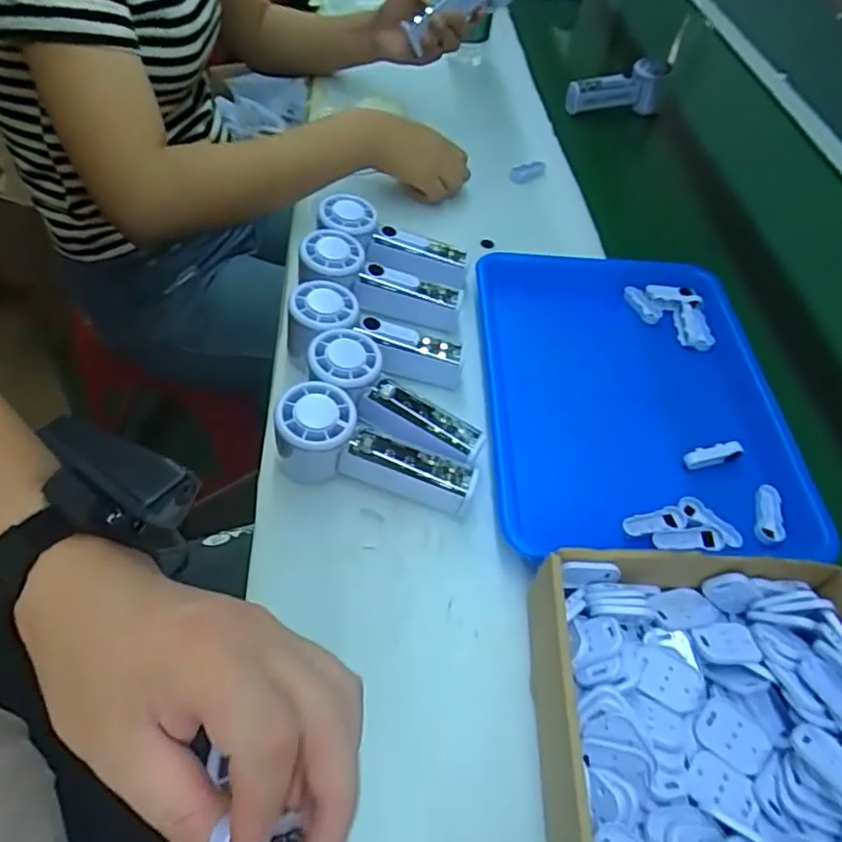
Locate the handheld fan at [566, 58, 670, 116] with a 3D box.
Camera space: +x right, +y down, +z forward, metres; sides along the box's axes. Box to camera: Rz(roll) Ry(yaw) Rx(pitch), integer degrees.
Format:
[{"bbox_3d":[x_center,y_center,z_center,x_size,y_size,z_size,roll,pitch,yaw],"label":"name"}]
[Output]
[{"bbox_3d":[0.312,-0.517,0.933,0.164,0.077,0.044,-6,53,-10],"label":"handheld fan"}]

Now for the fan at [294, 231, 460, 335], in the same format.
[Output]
[{"bbox_3d":[-0.038,-0.128,0.560,0.152,0.034,0.063,22,51,-14],"label":"fan"}]

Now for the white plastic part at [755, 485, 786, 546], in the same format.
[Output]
[{"bbox_3d":[0.278,0.074,0.481,0.021,0.008,0.051,-2,56,18],"label":"white plastic part"}]

